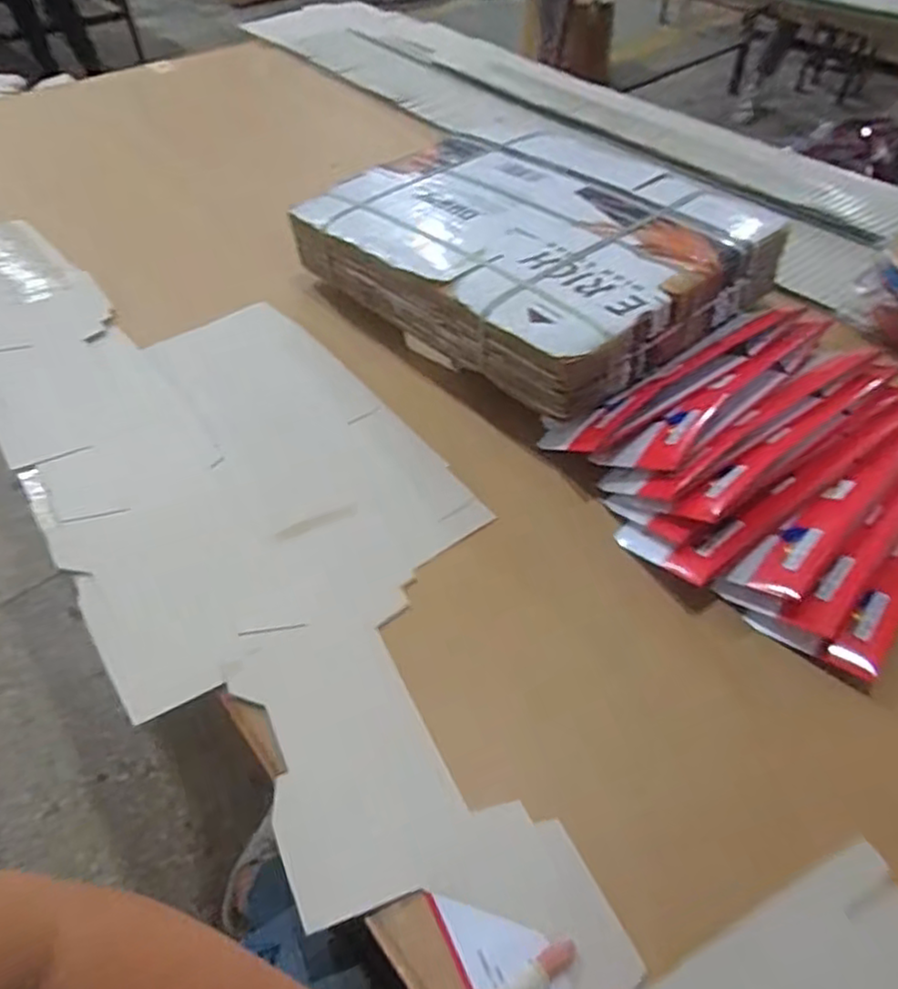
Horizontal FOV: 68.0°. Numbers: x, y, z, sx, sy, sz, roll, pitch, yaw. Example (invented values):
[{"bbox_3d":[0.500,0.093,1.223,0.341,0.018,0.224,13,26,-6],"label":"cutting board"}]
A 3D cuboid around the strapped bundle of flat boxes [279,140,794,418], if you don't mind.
[{"bbox_3d":[0.110,-0.342,0.913,0.428,0.111,0.520,-36,57,-25],"label":"strapped bundle of flat boxes"}]

